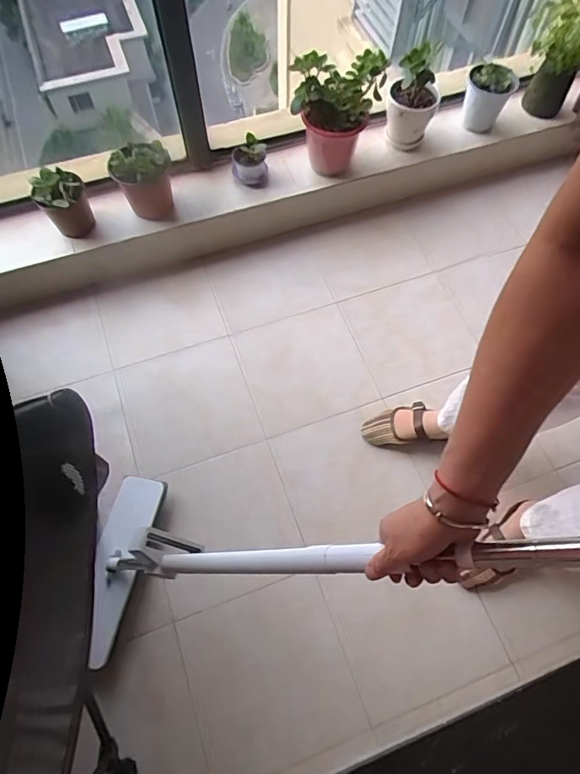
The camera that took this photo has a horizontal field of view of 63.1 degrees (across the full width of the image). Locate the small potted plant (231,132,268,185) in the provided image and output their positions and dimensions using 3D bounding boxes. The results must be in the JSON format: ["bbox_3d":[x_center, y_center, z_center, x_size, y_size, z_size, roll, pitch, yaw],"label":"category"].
[{"bbox_3d":[-0.103,-0.582,1.212,0.091,0.098,0.075,-6,65,-4],"label":"small potted plant"}]

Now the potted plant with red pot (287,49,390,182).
[{"bbox_3d":[0.116,-0.688,1.179,0.175,0.257,0.168,25,66,10],"label":"potted plant with red pot"}]

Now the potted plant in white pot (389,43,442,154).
[{"bbox_3d":[0.325,-0.758,1.238,0.127,0.228,0.138,20,65,8],"label":"potted plant in white pot"}]

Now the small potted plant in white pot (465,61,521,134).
[{"bbox_3d":[0.553,-0.818,1.320,0.130,0.133,0.126,25,66,10],"label":"small potted plant in white pot"}]

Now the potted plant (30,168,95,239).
[{"bbox_3d":[-0.539,-0.441,1.131,0.108,0.133,0.103,1,64,-1],"label":"potted plant"}]

